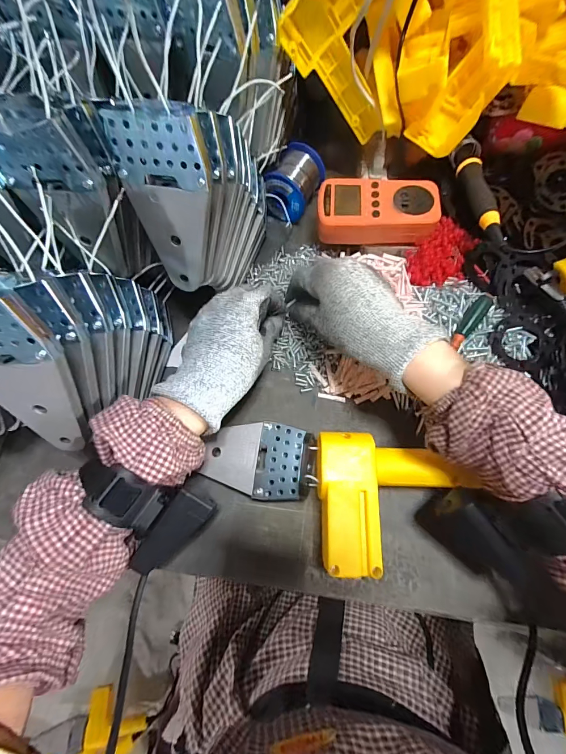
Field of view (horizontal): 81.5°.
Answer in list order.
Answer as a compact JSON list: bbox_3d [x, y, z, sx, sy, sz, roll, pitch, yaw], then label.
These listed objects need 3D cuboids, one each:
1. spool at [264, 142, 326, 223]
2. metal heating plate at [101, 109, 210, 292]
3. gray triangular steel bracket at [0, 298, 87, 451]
[{"bbox_3d":[0.012,-0.236,0.412,0.052,0.059,0.078,29,75,11],"label":"spool"},{"bbox_3d":[-0.088,-0.130,0.262,0.065,0.130,0.011,9,51,5],"label":"metal heating plate"},{"bbox_3d":[-0.171,0.008,0.227,0.070,0.124,0.008,-10,42,7],"label":"gray triangular steel bracket"}]

